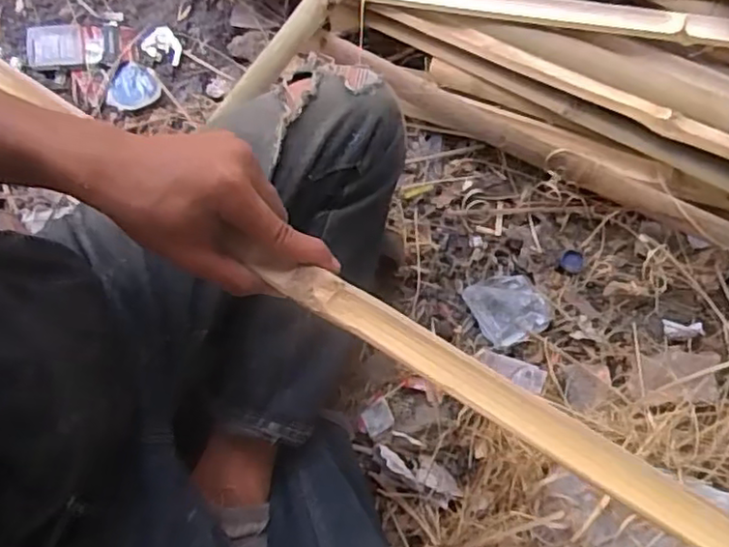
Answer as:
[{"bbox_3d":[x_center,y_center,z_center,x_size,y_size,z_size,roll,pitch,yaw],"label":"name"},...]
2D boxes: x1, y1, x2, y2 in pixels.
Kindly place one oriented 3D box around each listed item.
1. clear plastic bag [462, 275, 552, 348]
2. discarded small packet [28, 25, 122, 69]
[{"bbox_3d":[0.179,0.042,0.793,0.089,0.023,0.085,-22,77,-7],"label":"clear plastic bag"},{"bbox_3d":[-0.387,-0.303,0.851,0.116,0.022,0.058,-4,76,-3],"label":"discarded small packet"}]

